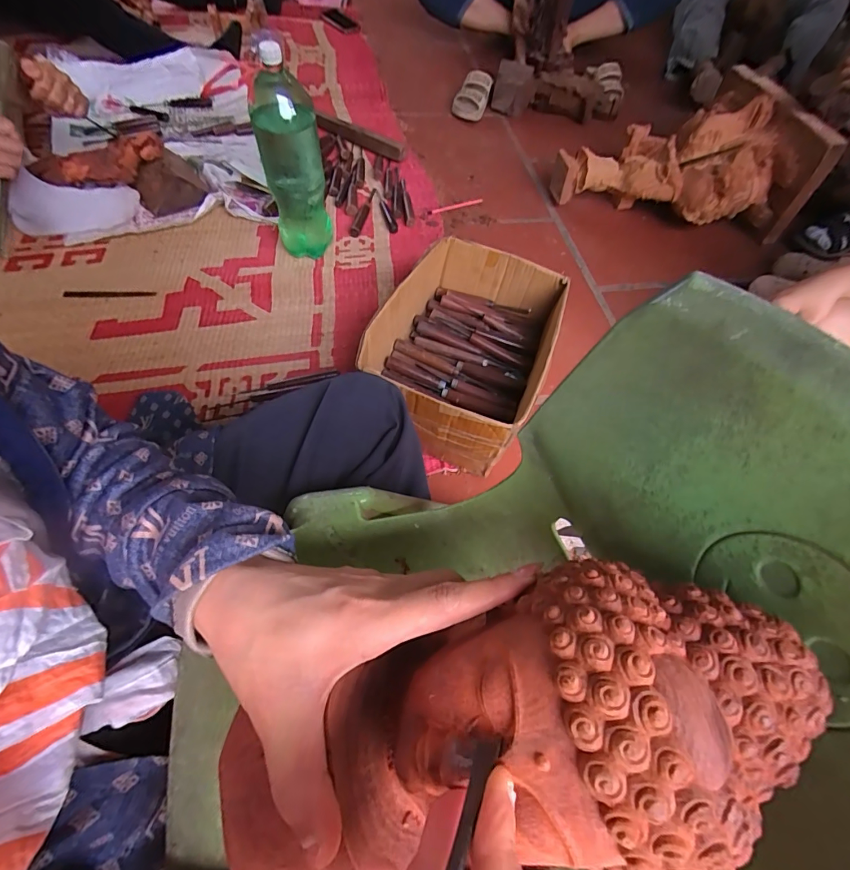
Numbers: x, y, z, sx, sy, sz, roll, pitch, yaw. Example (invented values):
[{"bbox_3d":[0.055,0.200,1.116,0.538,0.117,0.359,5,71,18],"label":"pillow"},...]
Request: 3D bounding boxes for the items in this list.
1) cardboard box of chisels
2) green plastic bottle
[{"bbox_3d":[0.065,-0.136,0.678,0.242,0.146,0.325,23,61,9],"label":"cardboard box of chisels"},{"bbox_3d":[-0.233,-0.461,0.746,0.103,0.327,0.077,-10,61,-9],"label":"green plastic bottle"}]

